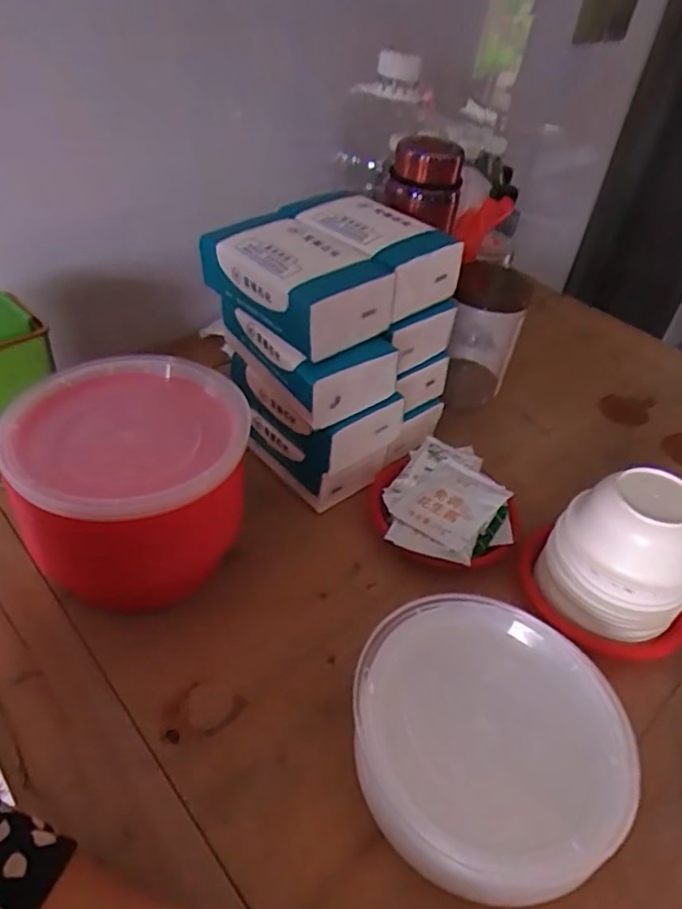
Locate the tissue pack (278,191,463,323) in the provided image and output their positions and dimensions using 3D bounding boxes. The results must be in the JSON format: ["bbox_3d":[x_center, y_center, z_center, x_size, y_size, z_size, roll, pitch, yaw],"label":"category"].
[{"bbox_3d":[0.022,-0.195,0.574,0.162,0.055,0.100,36,49,29],"label":"tissue pack"}]

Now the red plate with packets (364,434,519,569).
[{"bbox_3d":[0.102,0.043,0.585,0.138,0.035,0.150,4,42,-3],"label":"red plate with packets"}]

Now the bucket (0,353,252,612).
[{"bbox_3d":[-0.161,0.028,0.495,0.163,0.144,0.170,4,42,-3],"label":"bucket"}]

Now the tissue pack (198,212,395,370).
[{"bbox_3d":[-0.041,-0.148,0.530,0.092,0.069,0.161,-29,52,-33],"label":"tissue pack"}]

